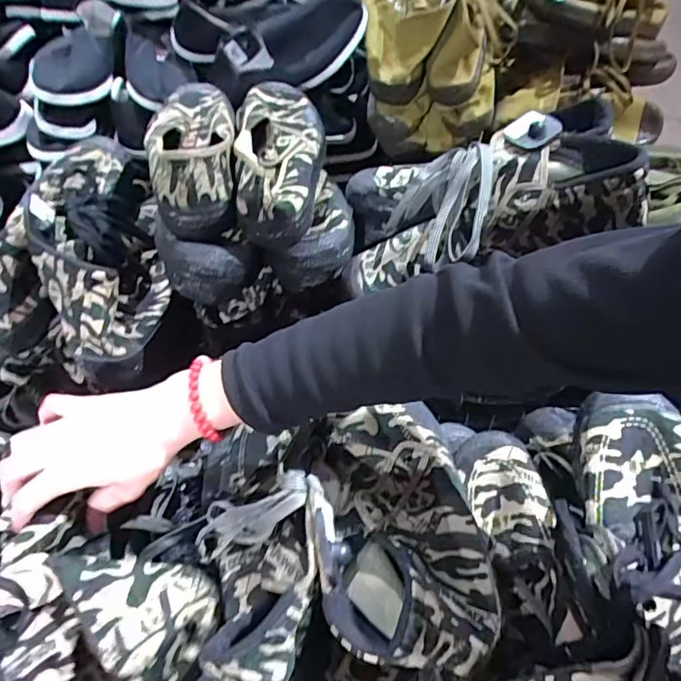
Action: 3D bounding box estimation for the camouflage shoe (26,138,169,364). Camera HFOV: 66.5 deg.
[{"bbox_3d":[-0.259,-0.107,0.552,0.100,0.109,0.278,-18,57,-8],"label":"camouflage shoe"}]

